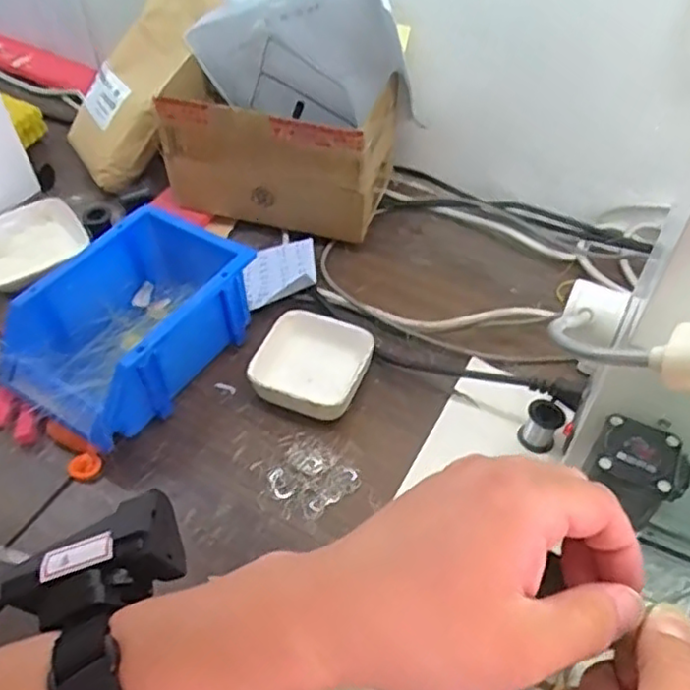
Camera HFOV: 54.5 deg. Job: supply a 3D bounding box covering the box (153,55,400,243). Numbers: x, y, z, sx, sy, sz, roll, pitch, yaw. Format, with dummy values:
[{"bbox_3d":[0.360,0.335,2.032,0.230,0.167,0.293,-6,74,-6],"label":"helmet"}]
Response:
[{"bbox_3d":[-0.060,-0.183,0.639,0.196,0.132,0.108,14,51,12],"label":"box"}]

